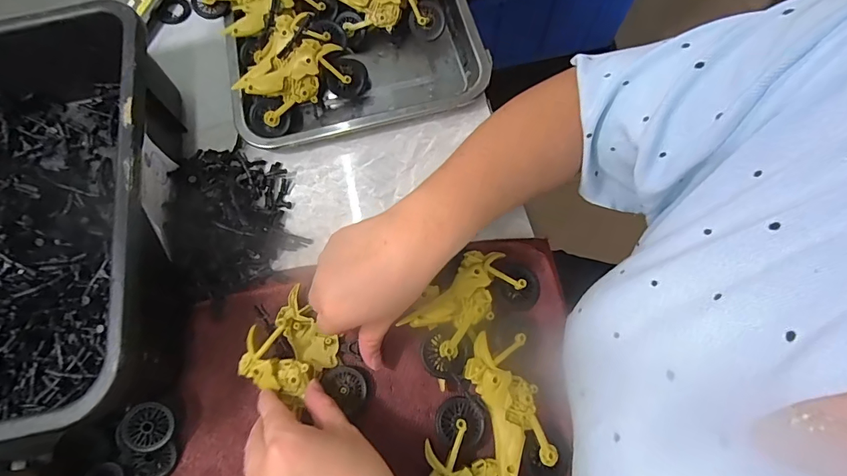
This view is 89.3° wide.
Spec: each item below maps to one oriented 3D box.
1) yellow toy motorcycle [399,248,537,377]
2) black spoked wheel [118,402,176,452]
[{"bbox_3d":[0.039,0.054,0.345,0.115,0.033,0.059,-39,73,-10],"label":"yellow toy motorcycle"},{"bbox_3d":[-0.211,0.145,0.328,0.037,0.008,0.035,-34,96,-15],"label":"black spoked wheel"}]

